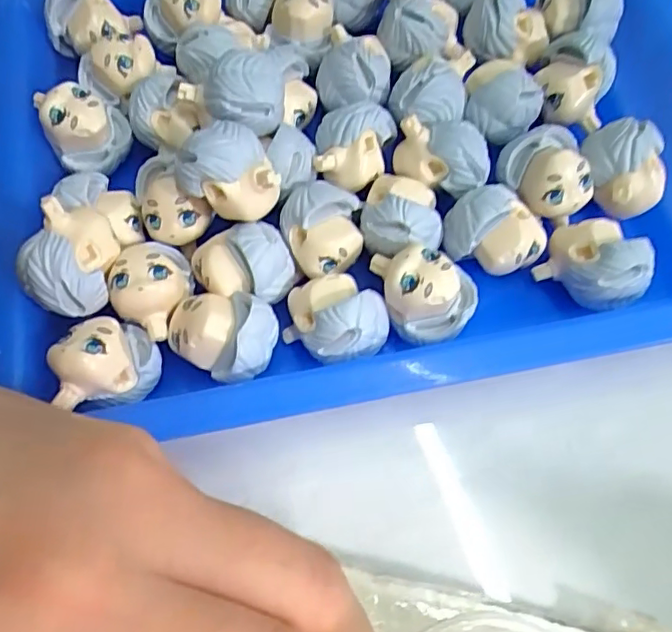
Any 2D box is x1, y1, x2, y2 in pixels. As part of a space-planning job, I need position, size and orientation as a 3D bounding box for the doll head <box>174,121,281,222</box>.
[{"bbox_3d":[-0.030,-0.037,0.157,0.023,0.021,0.021,-1,69,2],"label":"doll head"}]

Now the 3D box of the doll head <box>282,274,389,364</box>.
[{"bbox_3d":[0.000,0.001,0.158,0.028,0.020,0.023,33,73,14],"label":"doll head"}]

